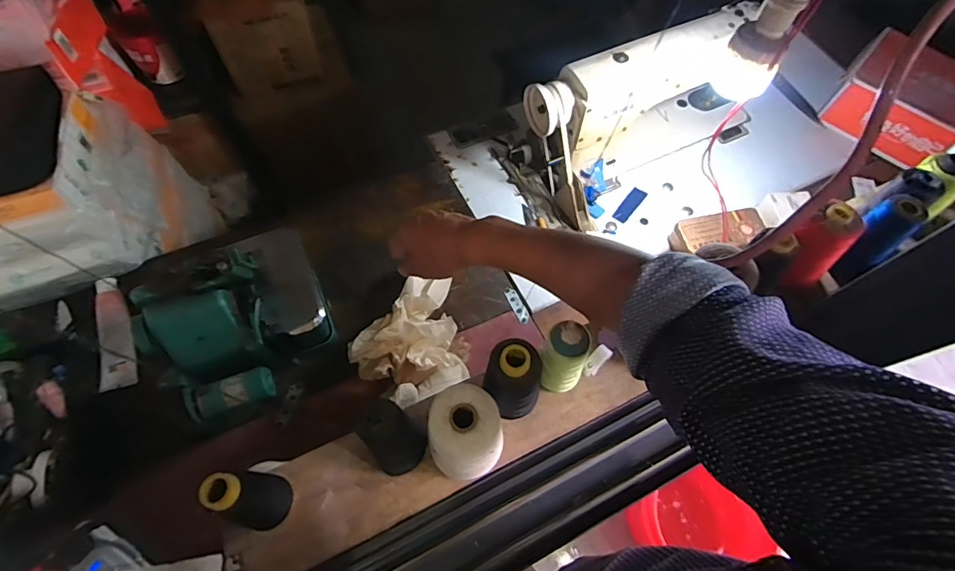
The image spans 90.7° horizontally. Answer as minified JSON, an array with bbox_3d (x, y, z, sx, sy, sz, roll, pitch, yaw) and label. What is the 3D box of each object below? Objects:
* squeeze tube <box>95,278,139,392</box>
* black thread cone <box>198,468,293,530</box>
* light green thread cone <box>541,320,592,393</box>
[{"bbox_3d":[-0.589,0.076,0.762,0.057,0.037,0.180,-21,67,-11],"label":"squeeze tube"},{"bbox_3d":[-0.200,0.188,0.416,0.040,0.104,0.050,2,65,-1],"label":"black thread cone"},{"bbox_3d":[0.088,0.073,0.473,0.046,0.107,0.046,1,65,-2],"label":"light green thread cone"}]

